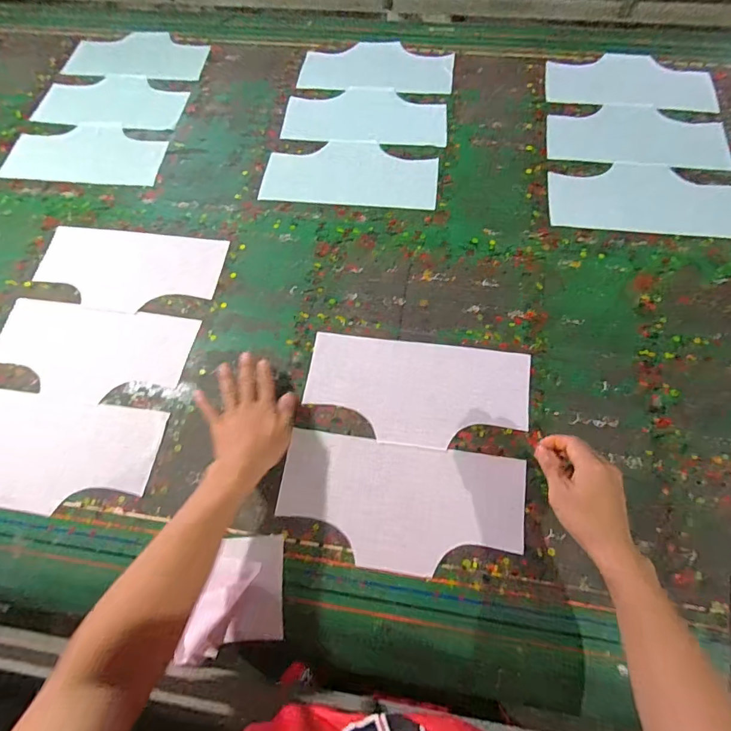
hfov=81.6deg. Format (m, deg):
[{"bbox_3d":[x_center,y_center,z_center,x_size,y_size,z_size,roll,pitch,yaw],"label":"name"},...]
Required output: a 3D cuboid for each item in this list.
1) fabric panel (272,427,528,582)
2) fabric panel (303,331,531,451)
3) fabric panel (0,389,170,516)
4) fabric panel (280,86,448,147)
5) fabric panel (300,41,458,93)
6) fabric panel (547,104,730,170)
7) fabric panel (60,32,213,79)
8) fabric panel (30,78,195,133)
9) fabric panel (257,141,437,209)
[{"bbox_3d":[0.044,0.174,0.535,0.302,0.007,0.151,7,68,5],"label":"fabric panel"},{"bbox_3d":[0.069,0.036,0.593,0.304,0.008,0.150,7,66,7],"label":"fabric panel"},{"bbox_3d":[-0.441,0.116,0.579,0.303,0.010,0.150,6,69,11],"label":"fabric panel"},{"bbox_3d":[0.000,-0.484,0.816,0.307,0.006,0.148,8,66,7],"label":"fabric panel"},{"bbox_3d":[0.023,-0.617,0.871,0.308,0.011,0.154,8,66,7],"label":"fabric panel"},{"bbox_3d":[0.487,-0.417,0.768,0.302,0.012,0.150,7,68,4],"label":"fabric panel"},{"bbox_3d":[-0.498,-0.680,0.927,0.315,0.009,0.158,9,68,11],"label":"fabric panel"},{"bbox_3d":[-0.520,-0.539,0.868,0.322,0.006,0.135,11,71,13],"label":"fabric panel"},{"bbox_3d":[-0.027,-0.347,0.758,0.303,0.006,0.148,6,66,6],"label":"fabric panel"}]

